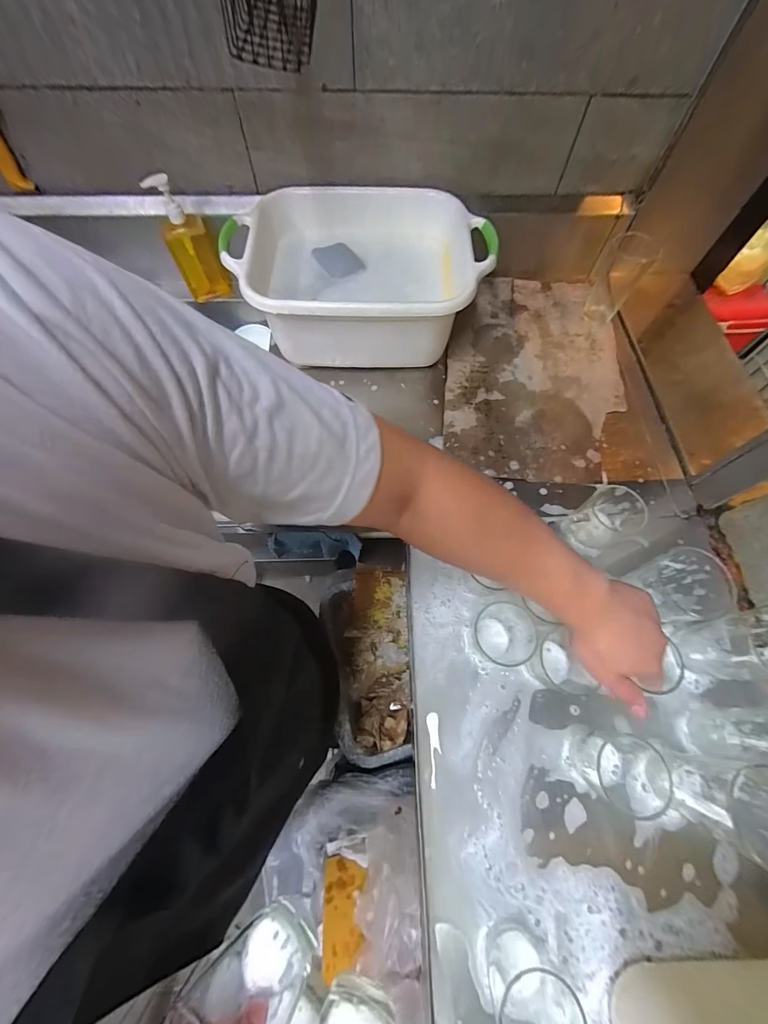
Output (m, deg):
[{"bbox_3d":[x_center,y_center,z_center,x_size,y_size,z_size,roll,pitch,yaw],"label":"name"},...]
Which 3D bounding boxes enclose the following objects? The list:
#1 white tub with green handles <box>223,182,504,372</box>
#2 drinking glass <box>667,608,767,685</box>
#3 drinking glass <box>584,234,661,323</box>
[{"bbox_3d":[-0.046,-0.451,0.712,0.457,0.160,0.326,2,66,0],"label":"white tub with green handles"},{"bbox_3d":[0.456,0.174,0.462,0.079,0.126,0.081,-3,66,-2],"label":"drinking glass"},{"bbox_3d":[0.479,-0.479,0.752,0.085,0.143,0.089,29,69,12],"label":"drinking glass"}]

